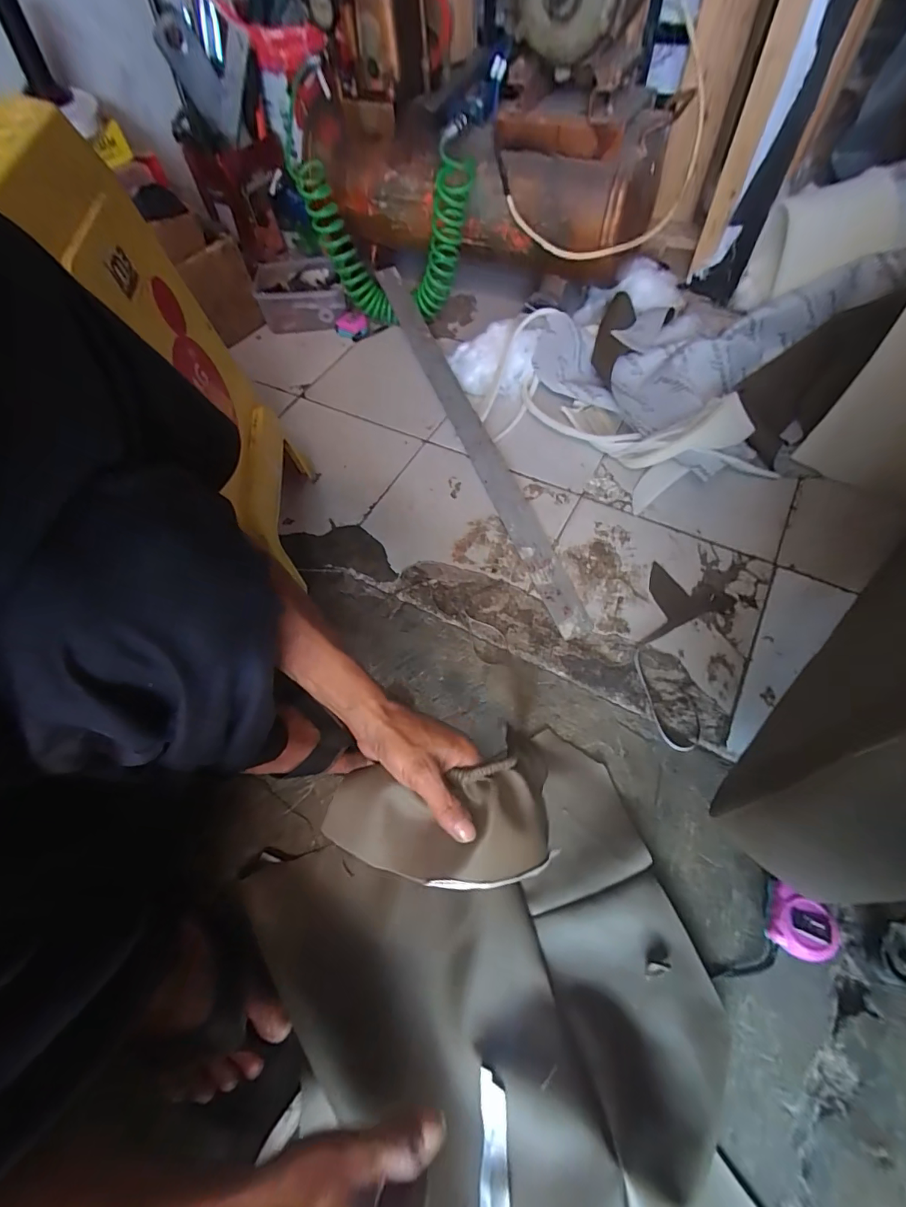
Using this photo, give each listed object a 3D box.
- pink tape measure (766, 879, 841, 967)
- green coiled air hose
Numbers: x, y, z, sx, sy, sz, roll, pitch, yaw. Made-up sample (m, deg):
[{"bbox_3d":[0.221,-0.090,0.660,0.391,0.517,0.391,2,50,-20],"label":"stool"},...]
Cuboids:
[{"bbox_3d":[0.347,0.323,0.466,0.057,0.033,0.055,26,66,17],"label":"pink tape measure"},{"bbox_3d":[-0.133,-0.704,0.864,0.323,0.345,0.123,23,64,17],"label":"green coiled air hose"}]

